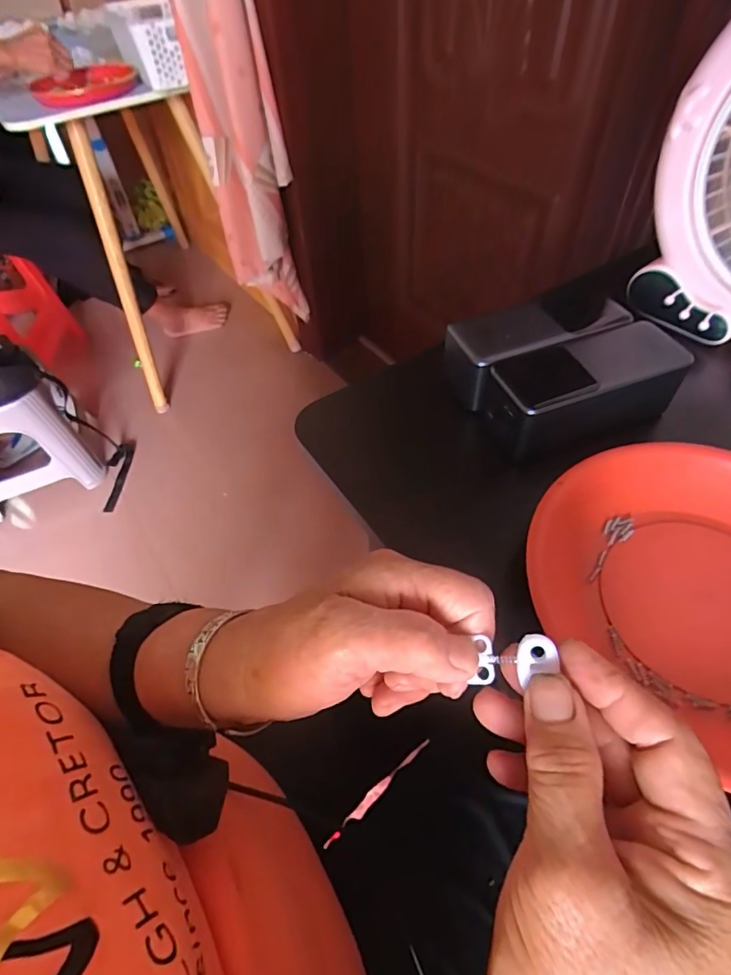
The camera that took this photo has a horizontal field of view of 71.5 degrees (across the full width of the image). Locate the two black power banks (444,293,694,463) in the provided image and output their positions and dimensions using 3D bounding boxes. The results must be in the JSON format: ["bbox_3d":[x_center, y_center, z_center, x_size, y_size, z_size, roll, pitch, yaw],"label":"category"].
[{"bbox_3d":[0.138,-0.084,0.367,0.140,0.056,0.105,-18,54,-10],"label":"two black power banks"}]

